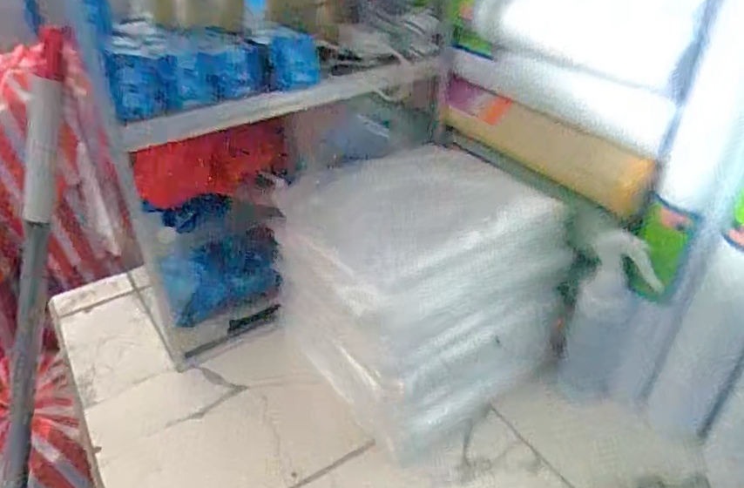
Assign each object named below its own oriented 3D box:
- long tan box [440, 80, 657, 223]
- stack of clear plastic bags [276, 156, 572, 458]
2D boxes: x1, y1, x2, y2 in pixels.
[{"bbox_3d":[0.201,-0.124,0.679,0.260,0.065,0.035,31,45,18],"label":"long tan box"},{"bbox_3d":[0.047,0.047,0.673,0.258,0.226,0.282,-21,41,-26],"label":"stack of clear plastic bags"}]

